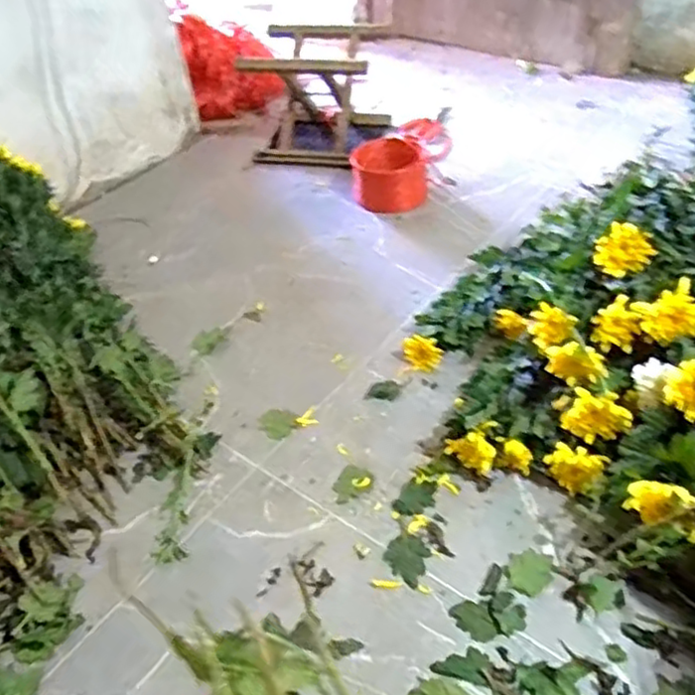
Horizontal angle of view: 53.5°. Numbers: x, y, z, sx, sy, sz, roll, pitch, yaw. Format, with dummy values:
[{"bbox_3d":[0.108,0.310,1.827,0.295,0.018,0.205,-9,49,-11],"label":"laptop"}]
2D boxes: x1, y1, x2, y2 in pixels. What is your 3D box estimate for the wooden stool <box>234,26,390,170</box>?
[{"bbox_3d":[-0.074,-0.617,1.657,0.321,0.221,0.351,12,47,18],"label":"wooden stool"}]

